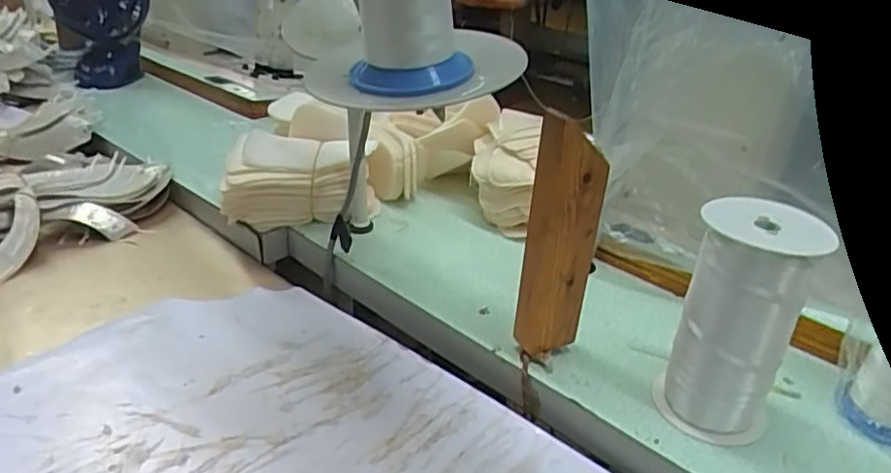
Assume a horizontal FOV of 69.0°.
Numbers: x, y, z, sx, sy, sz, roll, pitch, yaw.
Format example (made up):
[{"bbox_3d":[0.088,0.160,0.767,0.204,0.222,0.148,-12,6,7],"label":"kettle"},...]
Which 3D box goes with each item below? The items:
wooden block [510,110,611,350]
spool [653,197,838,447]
[{"bbox_3d":[0.085,0.008,0.484,0.049,0.200,0.025,-15,33,-29],"label":"wooden block"},{"bbox_3d":[0.201,0.059,0.450,0.076,0.154,0.072,13,31,19],"label":"spool"}]

